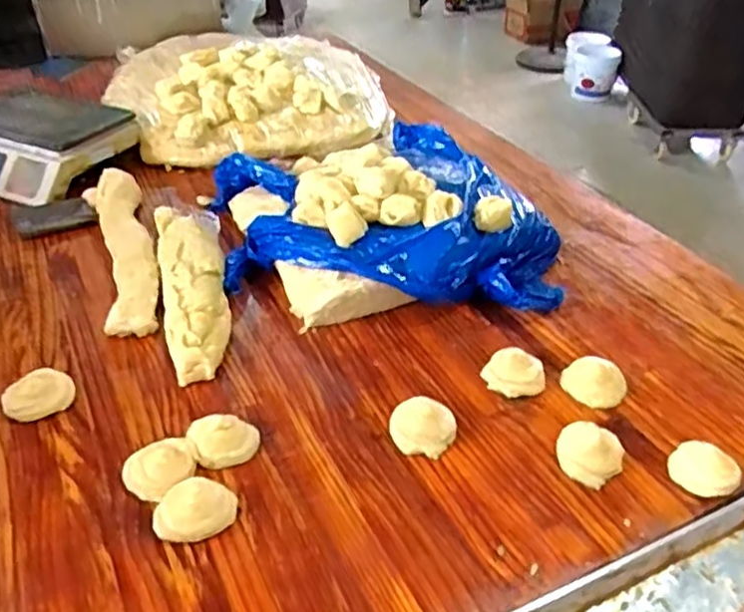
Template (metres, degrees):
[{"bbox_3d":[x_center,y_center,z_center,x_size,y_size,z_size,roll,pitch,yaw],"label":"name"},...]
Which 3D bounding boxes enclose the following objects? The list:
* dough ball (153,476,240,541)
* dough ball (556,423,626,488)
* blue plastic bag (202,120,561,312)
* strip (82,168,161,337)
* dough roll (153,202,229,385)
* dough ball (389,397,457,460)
[{"bbox_3d":[-0.196,0.225,0.752,0.091,0.034,0.069,-9,39,-14],"label":"dough ball"},{"bbox_3d":[0.267,0.180,0.829,0.077,0.030,0.083,1,37,-1],"label":"dough ball"},{"bbox_3d":[0.013,-0.153,1.193,0.557,0.094,0.604,-18,42,-24],"label":"blue plastic bag"},{"bbox_3d":[-0.428,-0.109,1.156,0.101,0.059,0.467,-12,39,-17],"label":"strip"},{"bbox_3d":[-0.291,-0.055,1.096,0.102,0.049,0.469,-10,39,-14],"label":"dough roll"},{"bbox_3d":[0.065,0.152,0.856,0.079,0.038,0.073,1,37,-1],"label":"dough ball"}]

